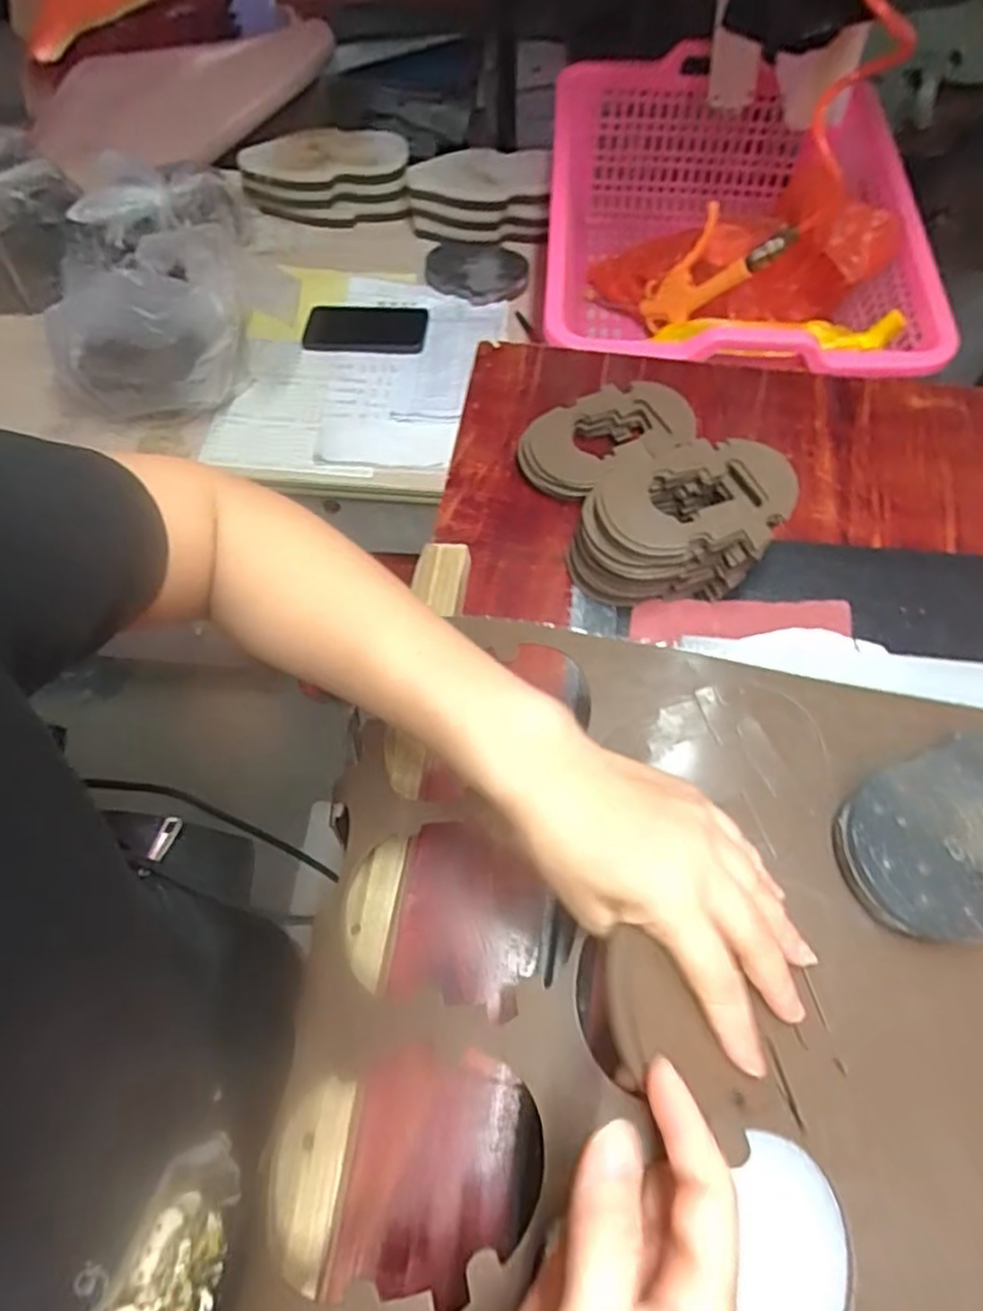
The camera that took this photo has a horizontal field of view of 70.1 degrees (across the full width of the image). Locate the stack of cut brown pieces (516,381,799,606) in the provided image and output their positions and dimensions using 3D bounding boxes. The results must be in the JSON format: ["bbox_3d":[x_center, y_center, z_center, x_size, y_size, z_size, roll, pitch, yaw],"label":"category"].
[{"bbox_3d":[0.107,-0.127,0.489,0.137,0.067,0.195,-16,64,-7],"label":"stack of cut brown pieces"}]

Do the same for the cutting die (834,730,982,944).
[{"bbox_3d":[0.233,0.090,0.336,0.131,0.029,0.091,-20,65,-10],"label":"cutting die"}]

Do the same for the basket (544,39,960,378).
[{"bbox_3d":[0.261,-0.454,0.790,0.379,0.209,0.502,4,63,2],"label":"basket"}]

